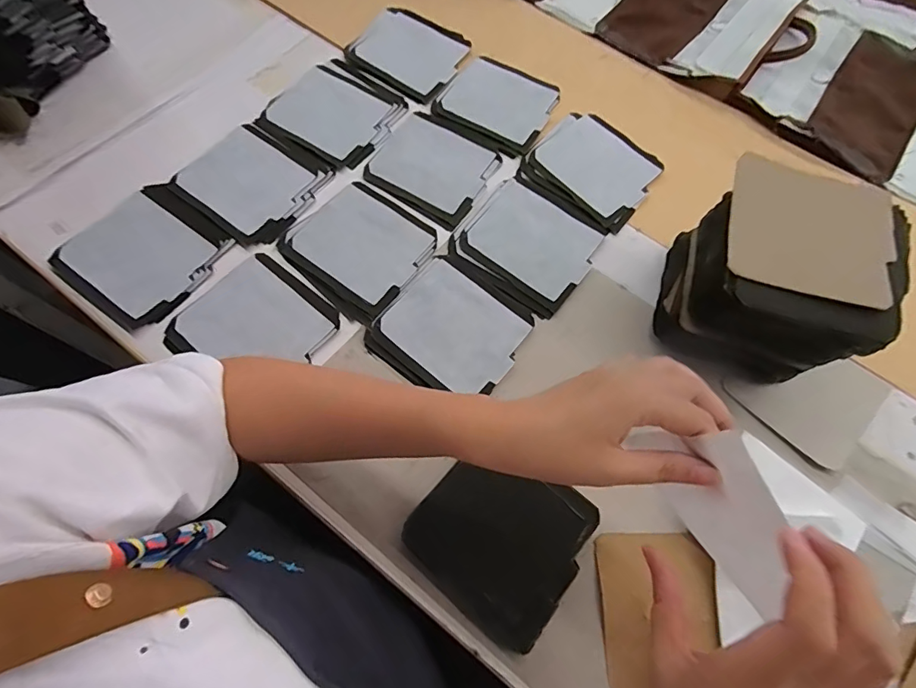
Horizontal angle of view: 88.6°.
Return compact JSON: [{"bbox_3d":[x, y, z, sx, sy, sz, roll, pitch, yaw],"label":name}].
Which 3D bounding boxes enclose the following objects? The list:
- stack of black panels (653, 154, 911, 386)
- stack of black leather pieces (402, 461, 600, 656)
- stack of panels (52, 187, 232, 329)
[{"bbox_3d":[0.290,-0.056,0.440,0.151,0.137,0.142,19,69,6],"label":"stack of black panels"},{"bbox_3d":[0.038,0.161,0.401,0.133,0.033,0.128,39,72,13],"label":"stack of black leather pieces"},{"bbox_3d":[-0.332,-0.098,0.498,0.139,0.012,0.139,35,71,11],"label":"stack of panels"}]

